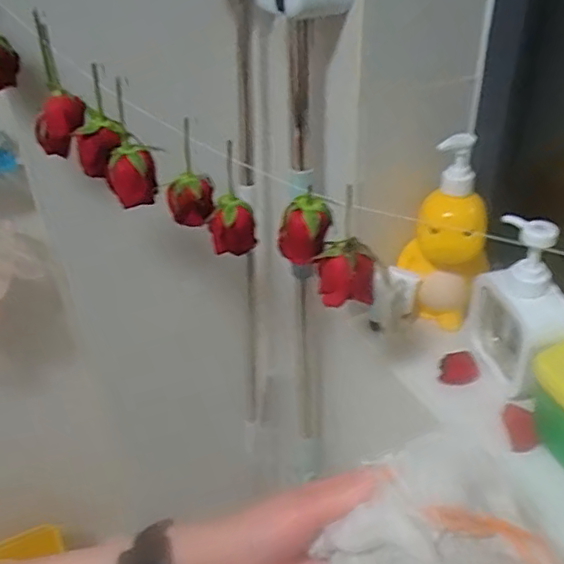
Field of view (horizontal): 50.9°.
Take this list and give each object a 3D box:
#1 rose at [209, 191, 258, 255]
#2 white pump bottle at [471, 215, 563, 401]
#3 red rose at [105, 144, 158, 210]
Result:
[{"bbox_3d":[-0.042,-0.046,0.511,0.039,0.046,0.033,-6,35,-6],"label":"rose"},{"bbox_3d":[0.240,0.024,0.584,0.052,0.171,0.113,-9,35,-11],"label":"white pump bottle"},{"bbox_3d":[-0.133,-0.093,0.532,0.043,0.046,0.034,-12,36,-14],"label":"red rose"}]

